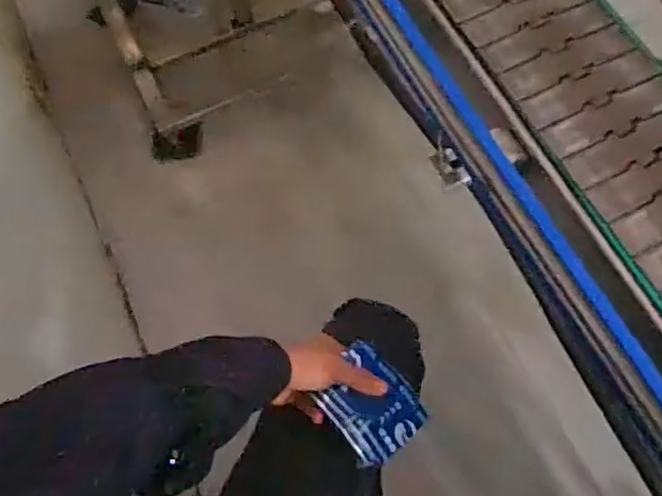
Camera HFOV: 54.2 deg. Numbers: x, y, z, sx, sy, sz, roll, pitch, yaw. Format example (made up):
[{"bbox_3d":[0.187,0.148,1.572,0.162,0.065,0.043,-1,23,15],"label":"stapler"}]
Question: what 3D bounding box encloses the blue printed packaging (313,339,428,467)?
[{"bbox_3d":[0.041,0.158,0.647,0.098,0.013,0.093,42,57,9],"label":"blue printed packaging"}]

